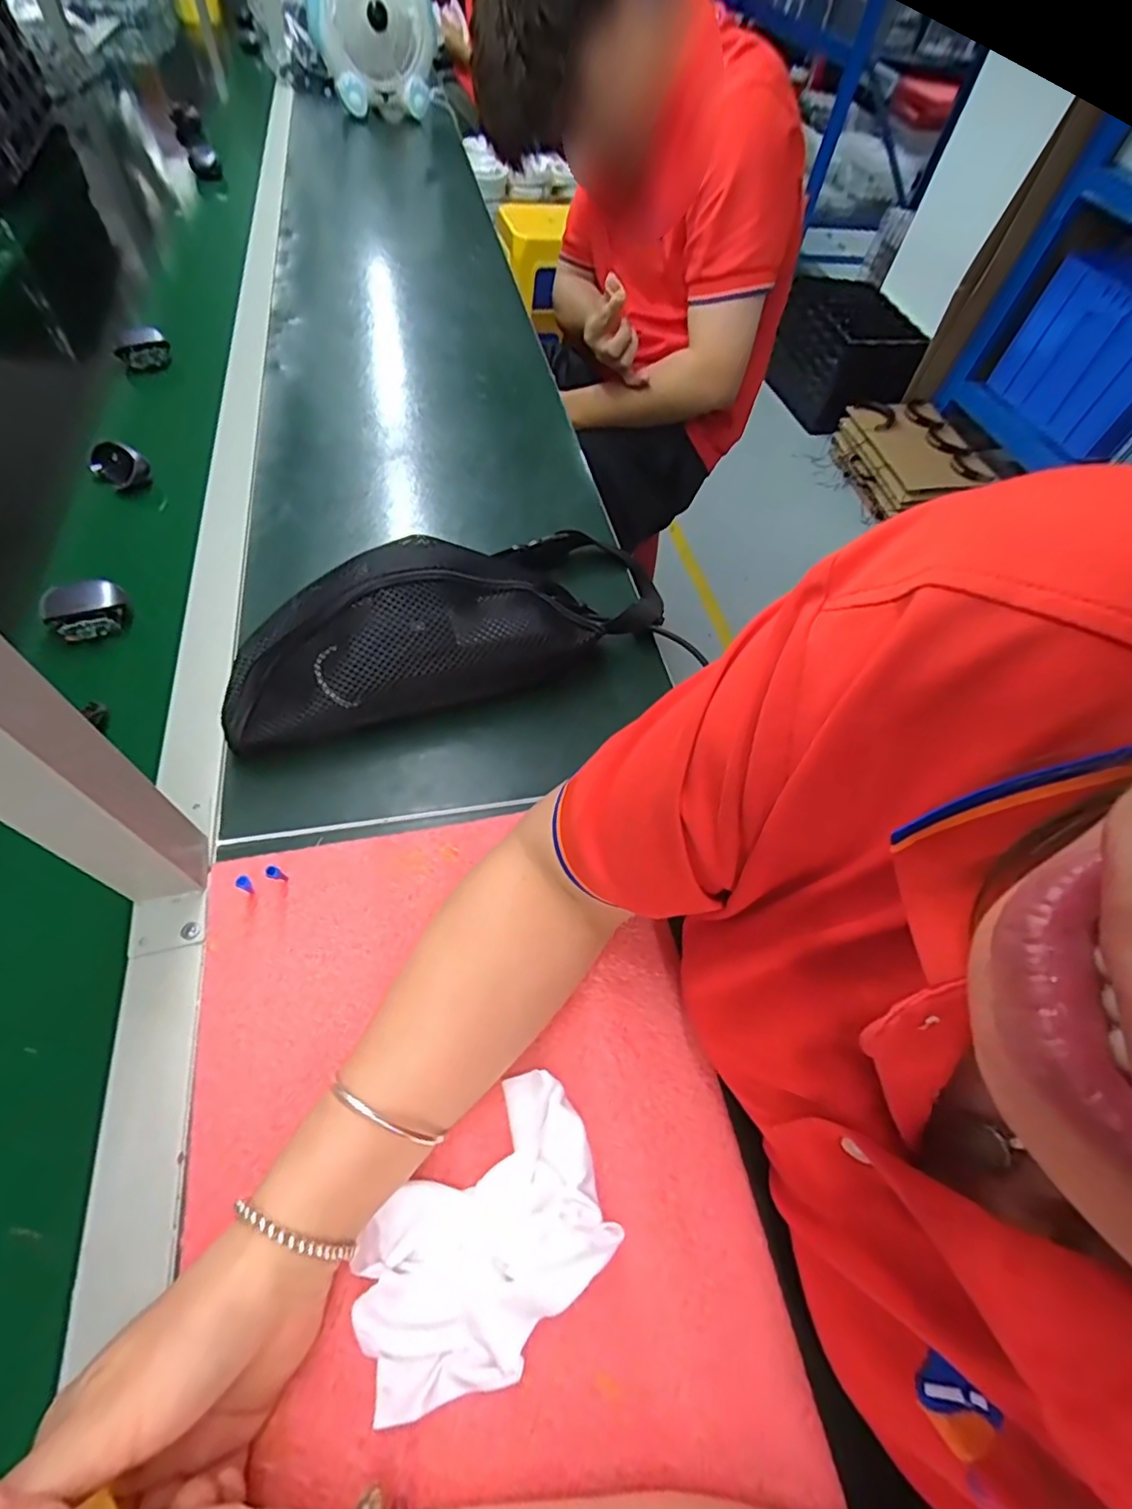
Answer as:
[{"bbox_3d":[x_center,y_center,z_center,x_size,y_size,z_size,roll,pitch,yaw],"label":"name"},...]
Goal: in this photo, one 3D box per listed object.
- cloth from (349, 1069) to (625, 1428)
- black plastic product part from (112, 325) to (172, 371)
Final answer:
[{"bbox_3d":[-0.038,0.229,0.276,0.127,0.032,0.082,-32,67,-24],"label":"cloth"},{"bbox_3d":[-0.463,-0.442,0.635,0.052,0.031,0.025,-26,64,-21],"label":"black plastic product part"}]

